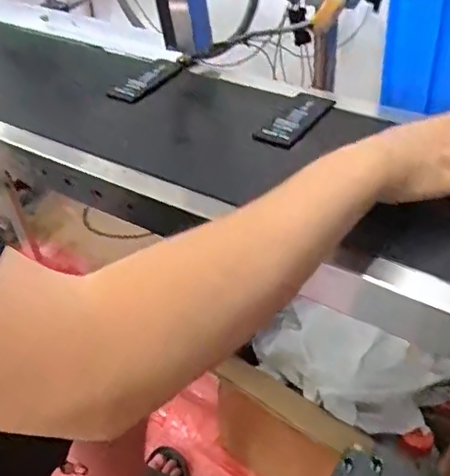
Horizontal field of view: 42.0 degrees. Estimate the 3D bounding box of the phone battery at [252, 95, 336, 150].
[{"bbox_3d":[0.074,-0.122,0.610,0.042,0.010,0.105,28,51,19],"label":"phone battery"}]

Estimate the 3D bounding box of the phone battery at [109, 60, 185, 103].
[{"bbox_3d":[-0.091,-0.188,0.699,0.047,0.011,0.096,23,48,29],"label":"phone battery"}]

